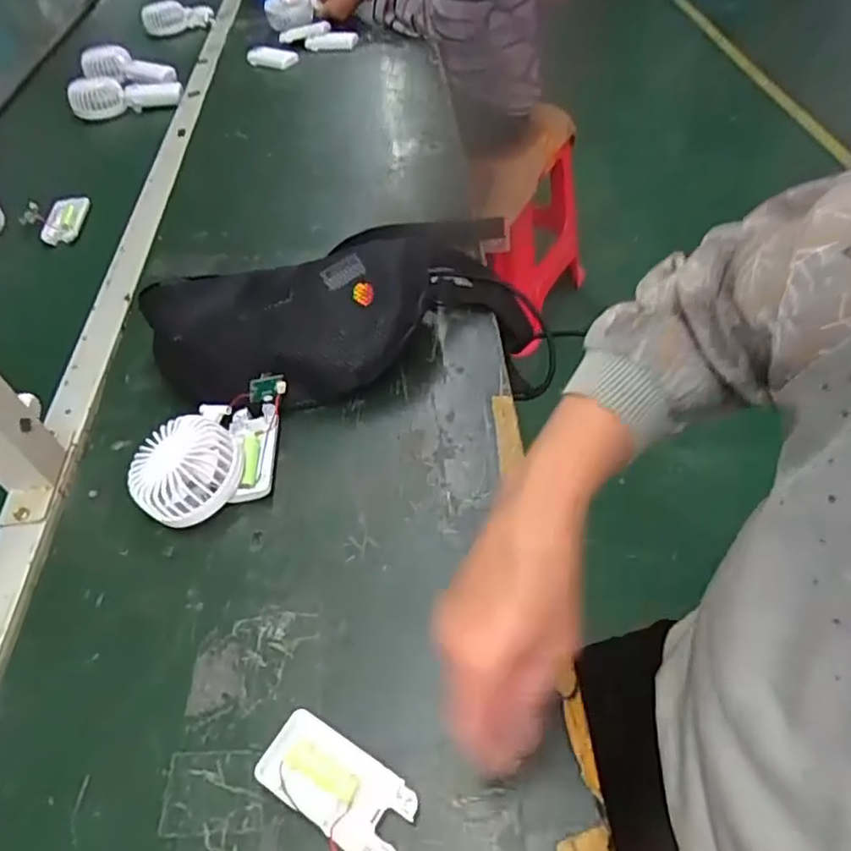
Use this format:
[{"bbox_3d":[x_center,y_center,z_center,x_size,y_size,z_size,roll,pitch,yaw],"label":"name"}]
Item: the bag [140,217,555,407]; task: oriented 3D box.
[{"bbox_3d":[-0.071,-0.107,0.620,0.376,0.109,0.183,-7,50,1],"label":"bag"}]

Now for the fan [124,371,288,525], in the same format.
[{"bbox_3d":[-0.178,0.023,0.527,0.110,0.056,0.120,-1,51,5],"label":"fan"}]

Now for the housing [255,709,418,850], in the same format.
[{"bbox_3d":[-0.052,0.211,0.374,0.094,0.011,0.046,23,57,23],"label":"housing"}]

